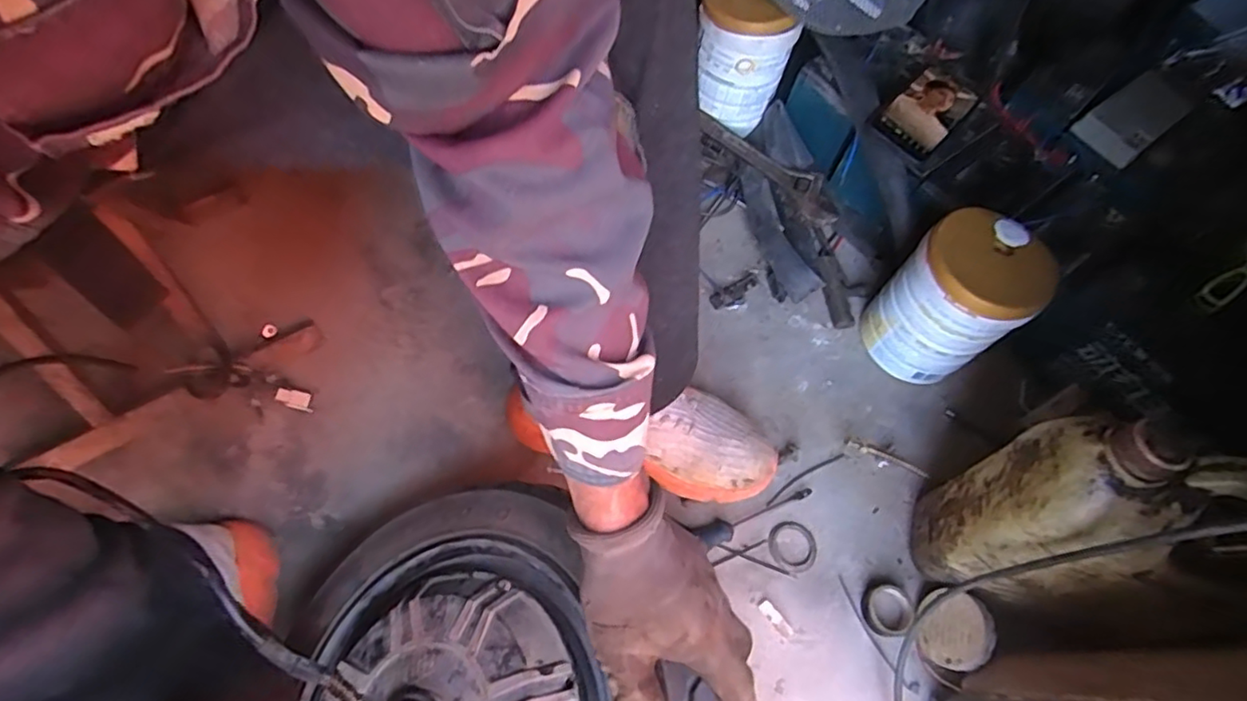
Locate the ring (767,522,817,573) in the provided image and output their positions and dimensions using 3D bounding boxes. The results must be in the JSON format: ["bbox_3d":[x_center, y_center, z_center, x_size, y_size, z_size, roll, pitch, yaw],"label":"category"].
[{"bbox_3d":[0.173,0.199,0.632,0.049,0.004,0.048,1,64,-3],"label":"ring"}]

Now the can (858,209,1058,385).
[{"bbox_3d":[0.355,-0.052,0.679,0.113,0.173,0.123,-37,72,-19],"label":"can"}]

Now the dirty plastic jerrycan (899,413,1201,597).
[{"bbox_3d":[0.348,0.140,0.522,0.093,0.267,0.107,19,65,5],"label":"dirty plastic jerrycan"}]

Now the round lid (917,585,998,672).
[{"bbox_3d":[0.305,0.259,0.572,0.010,0.065,0.069,22,86,-38],"label":"round lid"}]

